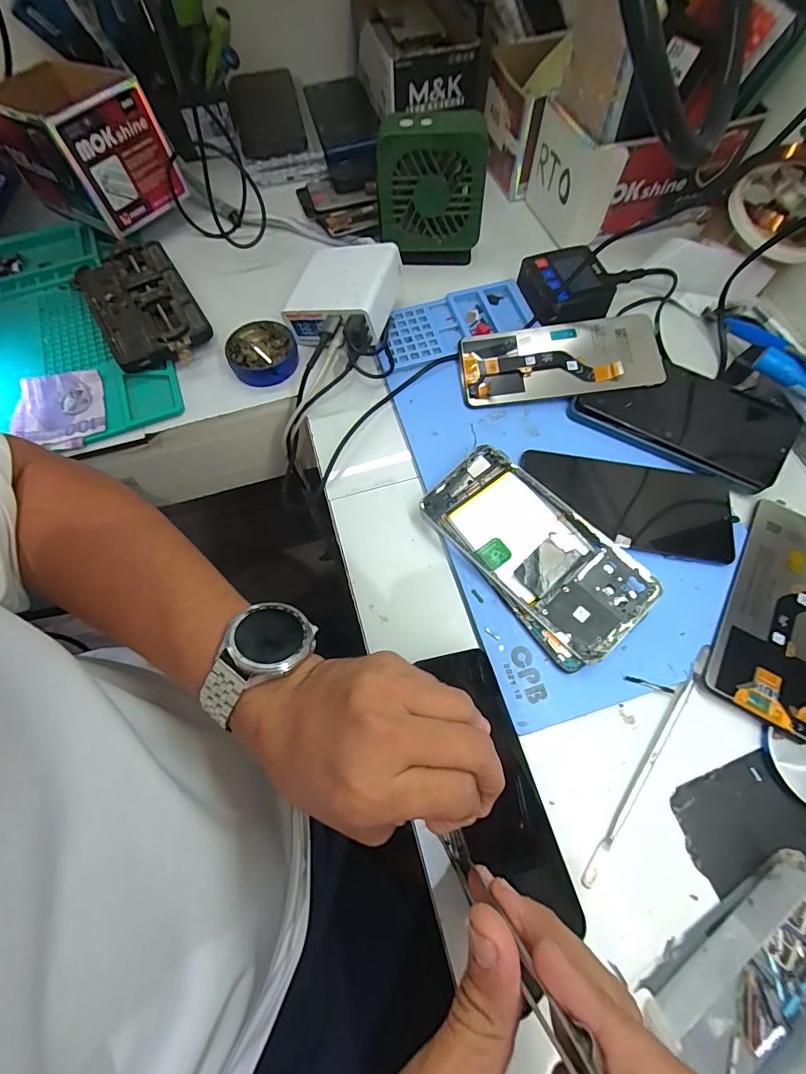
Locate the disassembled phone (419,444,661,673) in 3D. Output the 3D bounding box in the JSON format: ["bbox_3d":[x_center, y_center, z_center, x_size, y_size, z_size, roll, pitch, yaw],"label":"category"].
[{"bbox_3d":[0.090,0.008,0.317,0.079,0.014,0.160,-42,69,-7],"label":"disassembled phone"}]

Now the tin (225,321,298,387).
[{"bbox_3d":[-0.127,-0.167,0.407,0.060,0.020,0.056,-6,67,-1],"label":"tin"}]

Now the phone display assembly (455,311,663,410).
[{"bbox_3d":[0.133,-0.153,0.383,0.165,0.007,0.072,-5,75,5],"label":"phone display assembly"}]

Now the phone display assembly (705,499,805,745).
[{"bbox_3d":[0.270,0.049,0.315,0.074,0.008,0.167,30,68,13],"label":"phone display assembly"}]

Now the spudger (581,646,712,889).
[{"bbox_3d":[0.159,0.141,0.284,0.009,0.007,0.166,34,72,14],"label":"spudger"}]

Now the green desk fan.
[{"bbox_3d":[0.025,-0.324,0.409,0.096,0.092,0.040,0,67,1],"label":"green desk fan"}]

